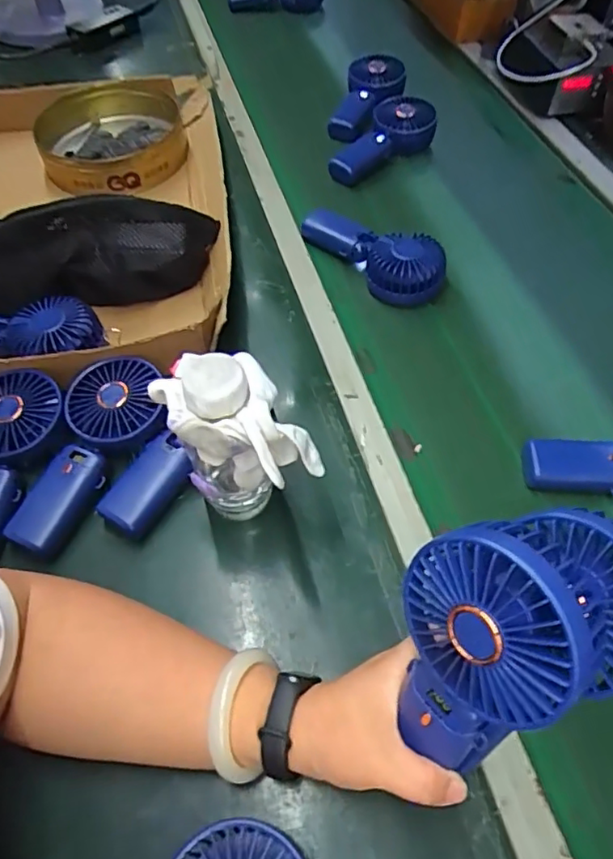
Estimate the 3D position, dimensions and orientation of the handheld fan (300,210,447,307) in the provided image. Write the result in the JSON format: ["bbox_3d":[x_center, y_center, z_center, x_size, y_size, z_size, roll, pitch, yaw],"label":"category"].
[{"bbox_3d":[0.071,-0.201,0.675,0.178,0.050,0.070,26,59,17],"label":"handheld fan"}]

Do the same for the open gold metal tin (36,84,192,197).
[{"bbox_3d":[-0.255,-0.382,0.770,0.190,0.063,0.194,-19,57,-12],"label":"open gold metal tin"}]

